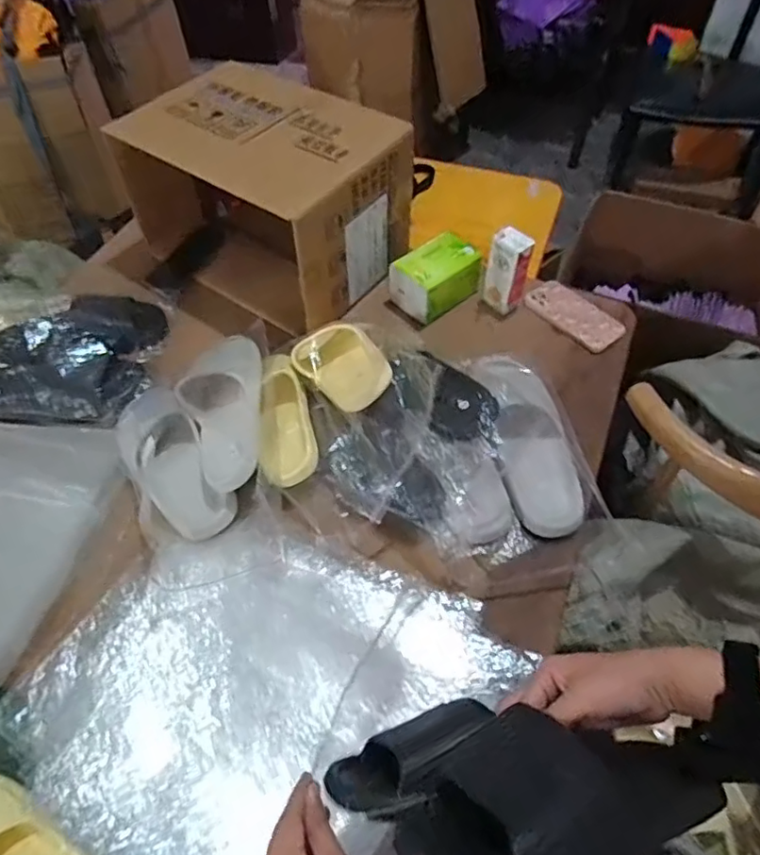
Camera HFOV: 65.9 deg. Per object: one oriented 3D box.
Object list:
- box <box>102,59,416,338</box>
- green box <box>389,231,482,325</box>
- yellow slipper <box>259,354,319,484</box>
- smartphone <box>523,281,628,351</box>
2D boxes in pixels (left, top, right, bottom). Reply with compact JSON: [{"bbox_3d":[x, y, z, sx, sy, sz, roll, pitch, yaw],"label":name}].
[{"bbox_3d":[-0.188,-0.388,0.985,0.405,0.253,0.301,37,63,25],"label":"box"},{"bbox_3d":[0.096,-0.255,0.984,0.139,0.085,0.093,-32,59,-20],"label":"green box"},{"bbox_3d":[-0.134,-0.004,0.809,0.071,0.059,0.201,7,56,-26],"label":"yellow slipper"},{"bbox_3d":[0.323,-0.190,0.980,0.080,0.015,0.165,-34,60,-22],"label":"smartphone"}]

